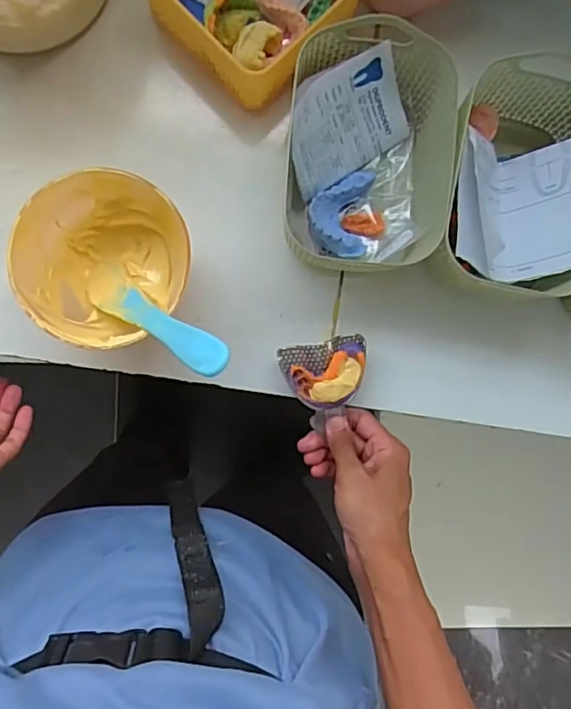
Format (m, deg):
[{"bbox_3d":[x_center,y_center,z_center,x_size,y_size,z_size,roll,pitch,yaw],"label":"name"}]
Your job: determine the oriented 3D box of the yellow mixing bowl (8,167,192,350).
[{"bbox_3d":[-0.131,-0.066,0.429,0.108,0.088,0.118,1,90,-4],"label":"yellow mixing bowl"}]

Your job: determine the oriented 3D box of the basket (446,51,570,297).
[{"bbox_3d":[0.180,-0.131,0.442,0.116,0.077,0.158,8,89,-4],"label":"basket"}]

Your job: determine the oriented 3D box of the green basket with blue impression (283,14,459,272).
[{"bbox_3d":[0.062,-0.153,0.440,0.122,0.076,0.170,1,90,-4],"label":"green basket with blue impression"}]

